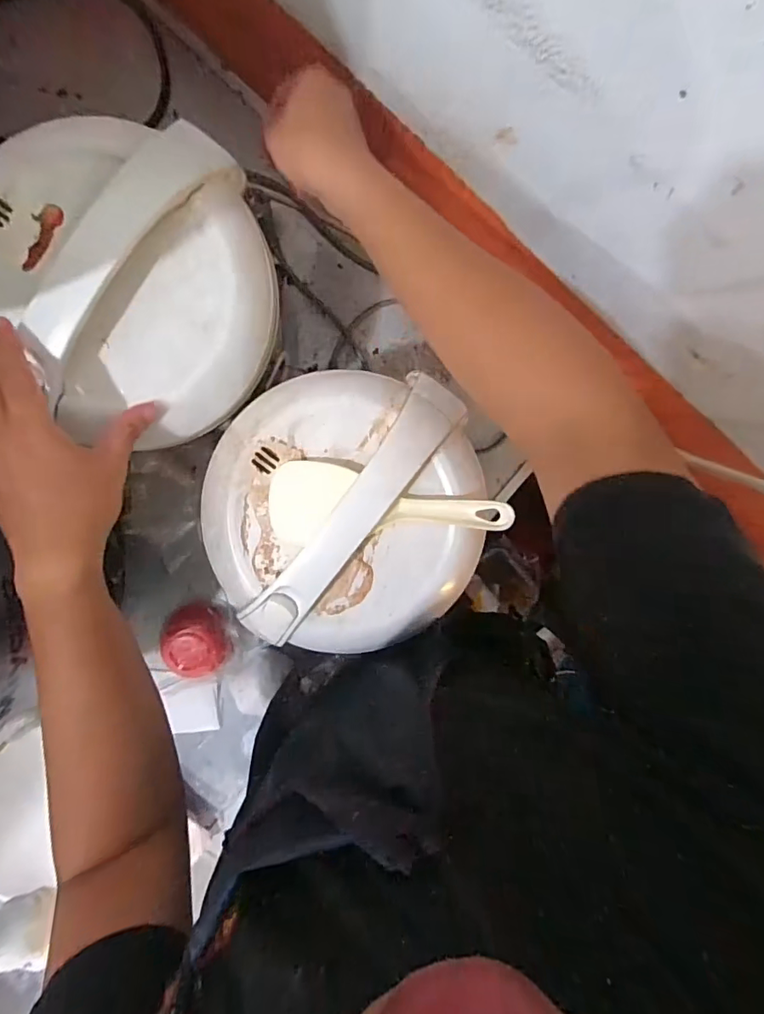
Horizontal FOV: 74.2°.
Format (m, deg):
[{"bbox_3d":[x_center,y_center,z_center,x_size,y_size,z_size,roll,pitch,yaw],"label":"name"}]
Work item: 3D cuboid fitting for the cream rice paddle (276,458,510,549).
[{"bbox_3d":[0.006,0.000,0.419,0.196,0.024,0.068,1,98,-5],"label":"cream rice paddle"}]

